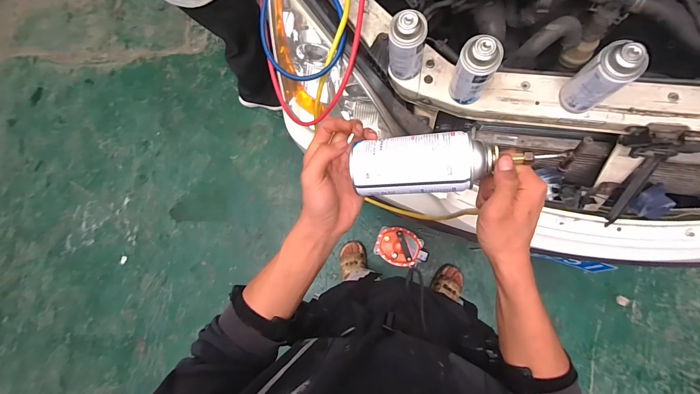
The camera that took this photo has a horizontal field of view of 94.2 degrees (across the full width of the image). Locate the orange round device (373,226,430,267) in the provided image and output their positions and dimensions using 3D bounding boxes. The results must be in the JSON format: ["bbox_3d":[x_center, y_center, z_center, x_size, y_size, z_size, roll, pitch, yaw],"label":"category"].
[{"bbox_3d":[0.214,0.209,1.346,0.210,0.160,0.148,17,85,8],"label":"orange round device"}]

